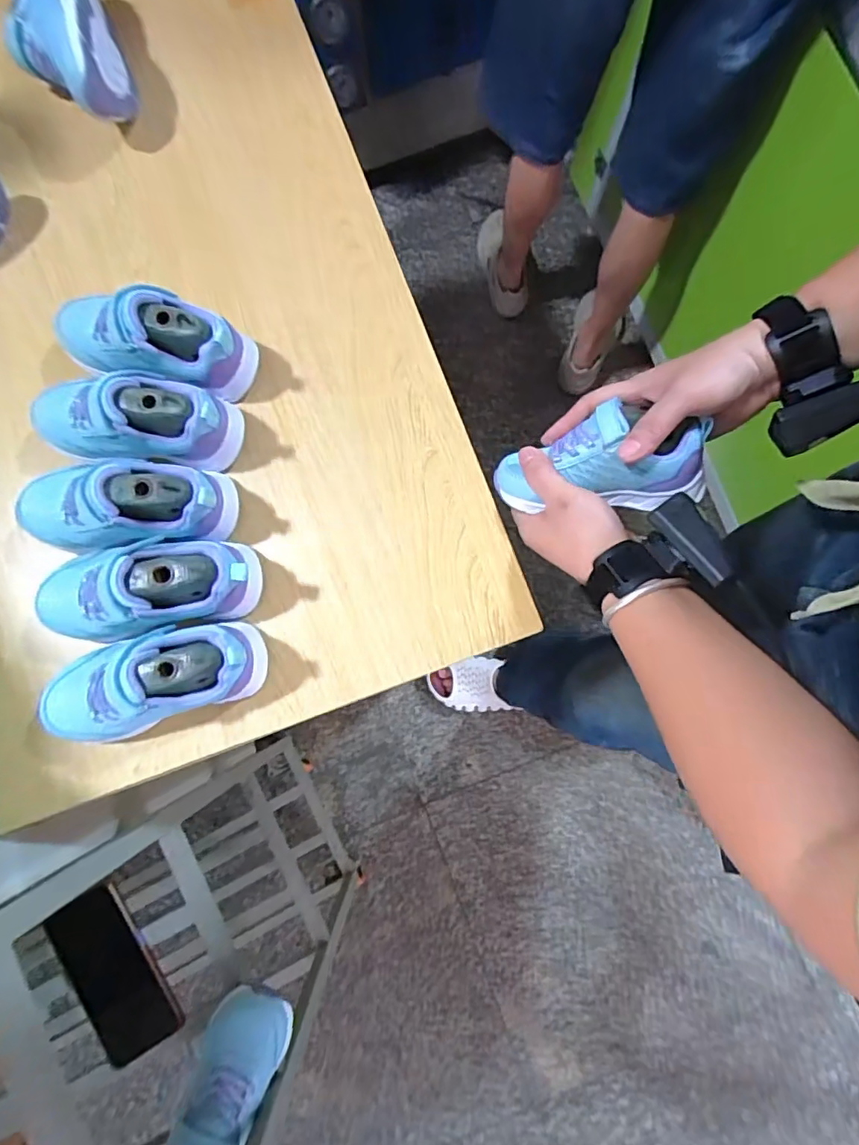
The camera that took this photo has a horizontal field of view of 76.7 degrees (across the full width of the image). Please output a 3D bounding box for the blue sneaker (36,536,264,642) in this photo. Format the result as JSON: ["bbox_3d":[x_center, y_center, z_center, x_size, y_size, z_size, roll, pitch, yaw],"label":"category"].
[{"bbox_3d":[-0.212,0.010,0.407,0.167,0.079,0.070,-12,82,-2],"label":"blue sneaker"}]

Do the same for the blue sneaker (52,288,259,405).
[{"bbox_3d":[-0.227,-0.191,0.434,0.160,0.079,0.066,8,82,2],"label":"blue sneaker"}]

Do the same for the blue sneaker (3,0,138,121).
[{"bbox_3d":[-0.315,-0.449,0.469,0.086,0.063,0.143,-23,82,-2],"label":"blue sneaker"}]

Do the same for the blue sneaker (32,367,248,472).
[{"bbox_3d":[-0.238,-0.125,0.428,0.163,0.077,0.072,0,82,-1],"label":"blue sneaker"}]

